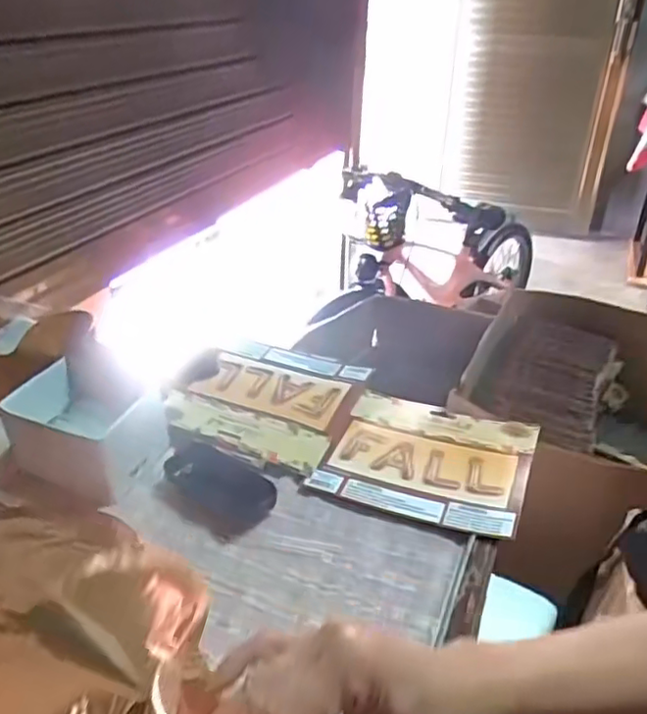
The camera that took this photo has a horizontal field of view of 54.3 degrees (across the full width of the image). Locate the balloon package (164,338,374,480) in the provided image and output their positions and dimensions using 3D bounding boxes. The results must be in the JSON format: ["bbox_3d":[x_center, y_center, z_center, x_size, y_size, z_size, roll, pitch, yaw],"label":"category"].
[{"bbox_3d":[-0.067,0.043,0.677,0.187,0.027,0.169,14,33,20],"label":"balloon package"}]

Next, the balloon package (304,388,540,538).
[{"bbox_3d":[0.101,0.094,0.609,0.184,0.011,0.155,13,33,19],"label":"balloon package"}]

